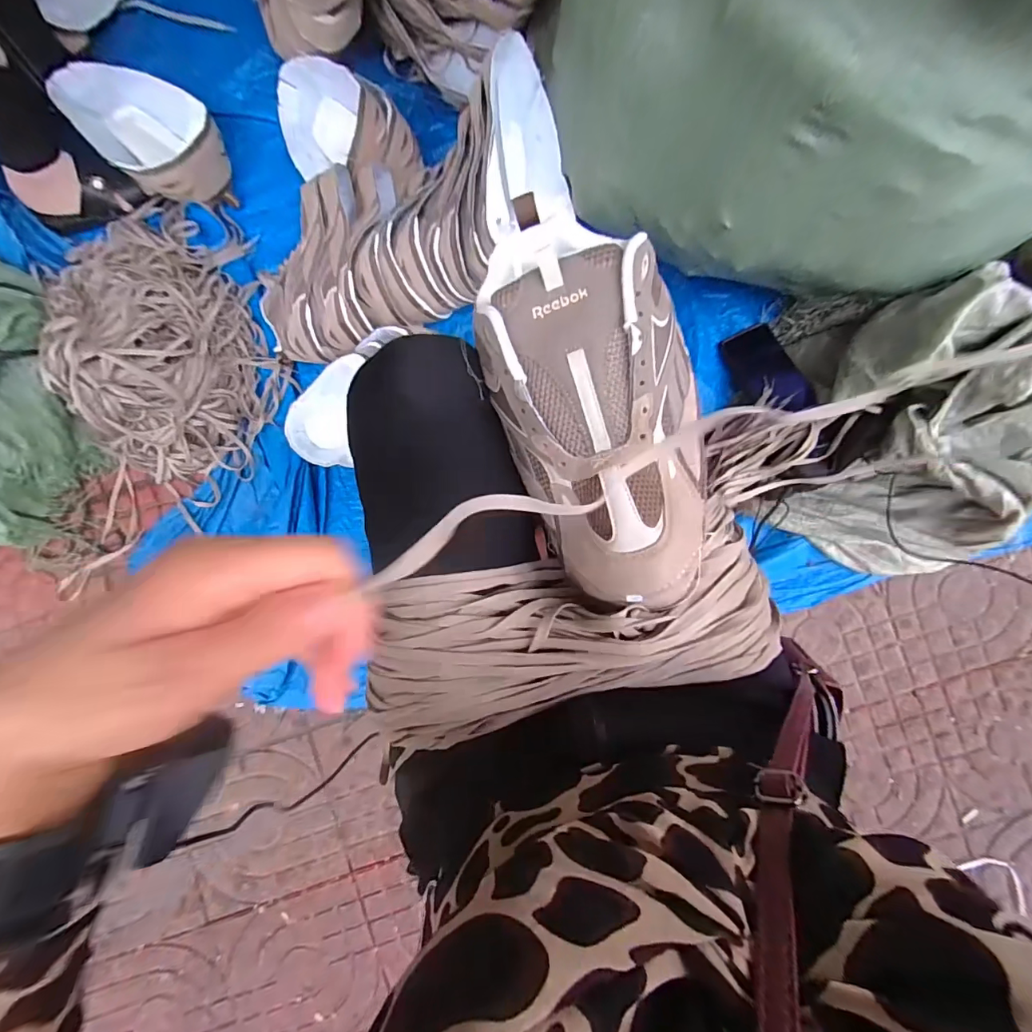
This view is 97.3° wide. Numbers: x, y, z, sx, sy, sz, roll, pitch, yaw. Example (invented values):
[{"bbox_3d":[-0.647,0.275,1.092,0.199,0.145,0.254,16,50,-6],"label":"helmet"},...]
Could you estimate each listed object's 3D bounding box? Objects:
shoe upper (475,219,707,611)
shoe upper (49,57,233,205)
[{"bbox_3d":[0.059,-0.057,0.290,0.126,0.066,0.227,-17,89,3],"label":"shoe upper"},{"bbox_3d":[-0.575,-0.612,0.724,0.168,0.101,0.240,-42,88,2],"label":"shoe upper"}]

